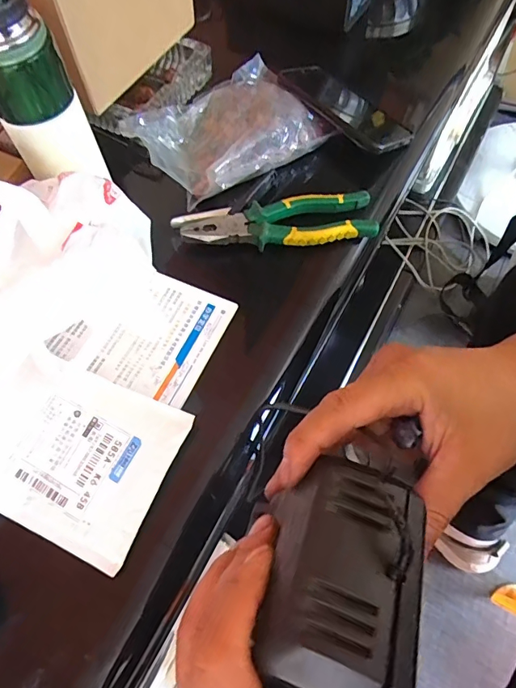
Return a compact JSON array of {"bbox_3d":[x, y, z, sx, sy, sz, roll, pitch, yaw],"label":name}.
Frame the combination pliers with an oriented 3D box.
[{"bbox_3d":[0.018,-0.123,0.462,0.197,0.021,0.053,-6,63,0],"label":"combination pliers"}]

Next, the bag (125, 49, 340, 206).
[{"bbox_3d":[-0.032,-0.250,0.497,0.216,0.039,0.166,-36,67,-14],"label":"bag"}]

